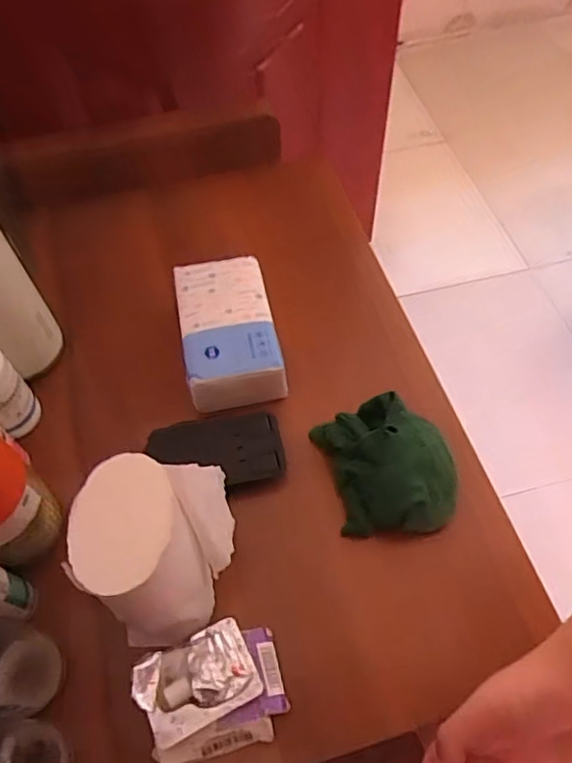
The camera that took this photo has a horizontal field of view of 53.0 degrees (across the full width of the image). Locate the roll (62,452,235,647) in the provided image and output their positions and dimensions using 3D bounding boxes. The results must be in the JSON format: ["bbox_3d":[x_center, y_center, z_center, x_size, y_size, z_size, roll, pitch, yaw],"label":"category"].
[{"bbox_3d":[-0.086,0.119,0.418,0.112,0.148,0.096,-25,60,-12],"label":"roll"}]

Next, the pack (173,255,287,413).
[{"bbox_3d":[-0.058,-0.051,0.571,0.087,0.058,0.141,-11,58,-4],"label":"pack"}]

